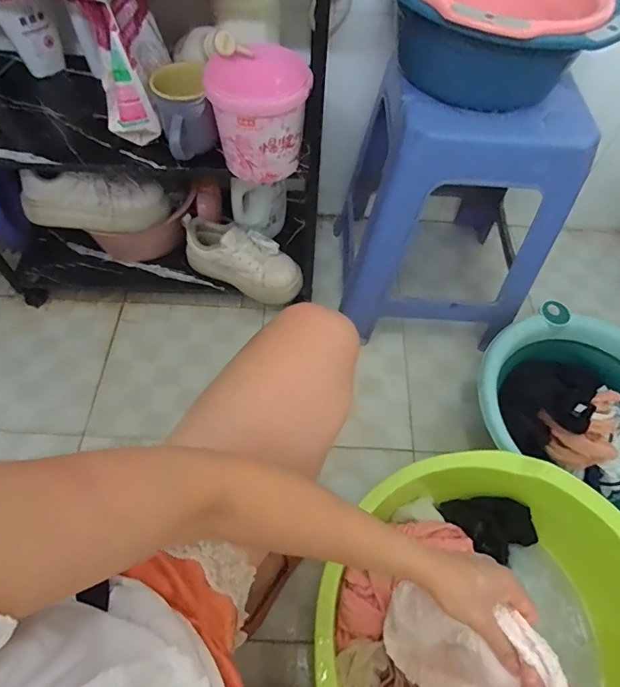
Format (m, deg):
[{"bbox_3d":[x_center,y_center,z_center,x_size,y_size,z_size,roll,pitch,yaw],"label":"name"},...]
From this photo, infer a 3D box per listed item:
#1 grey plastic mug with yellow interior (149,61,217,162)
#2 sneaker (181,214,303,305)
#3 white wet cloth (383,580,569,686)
[{"bbox_3d":[-0.175,-0.319,0.637,0.071,0.093,0.101,-18,61,-13],"label":"grey plastic mug with yellow interior"},{"bbox_3d":[-0.133,-0.159,0.881,0.245,0.119,0.091,21,60,10],"label":"sneaker"},{"bbox_3d":[0.149,0.320,0.454,0.032,0.159,0.160,7,29,-41],"label":"white wet cloth"}]

